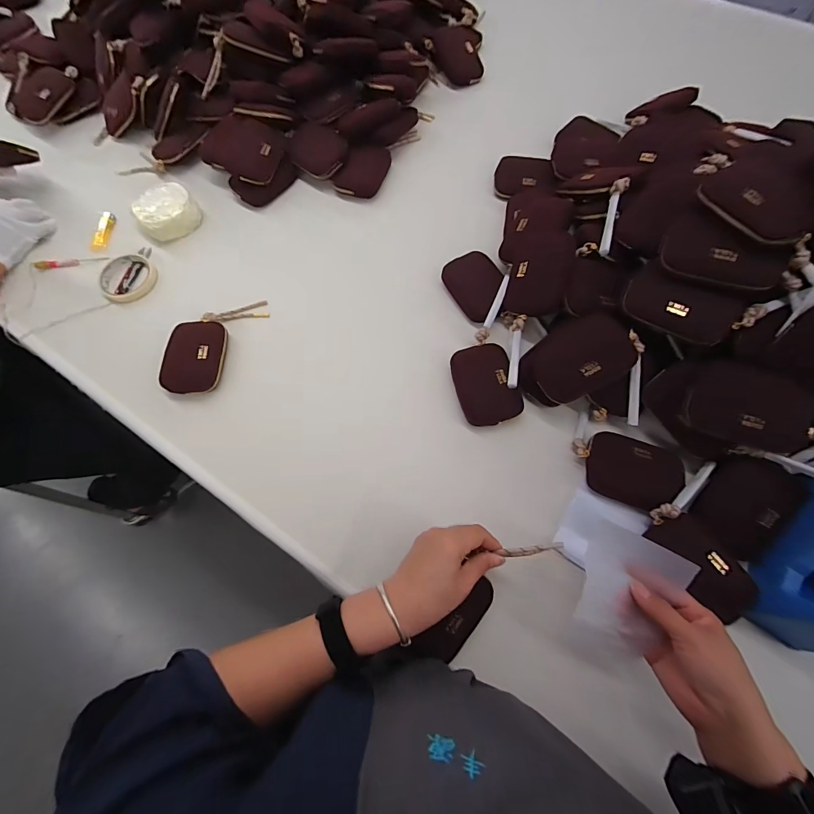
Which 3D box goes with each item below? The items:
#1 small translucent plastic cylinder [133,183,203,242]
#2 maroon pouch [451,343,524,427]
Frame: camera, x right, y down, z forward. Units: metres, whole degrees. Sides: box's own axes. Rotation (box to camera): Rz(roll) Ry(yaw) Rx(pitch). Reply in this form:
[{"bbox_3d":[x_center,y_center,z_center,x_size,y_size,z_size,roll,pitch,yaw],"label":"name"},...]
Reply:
[{"bbox_3d":[-0.422,-0.345,0.660,0.100,0.043,0.098,0,70,1],"label":"small translucent plastic cylinder"},{"bbox_3d":[0.110,-0.033,0.517,0.076,0.024,0.113,-14,69,-3],"label":"maroon pouch"}]

